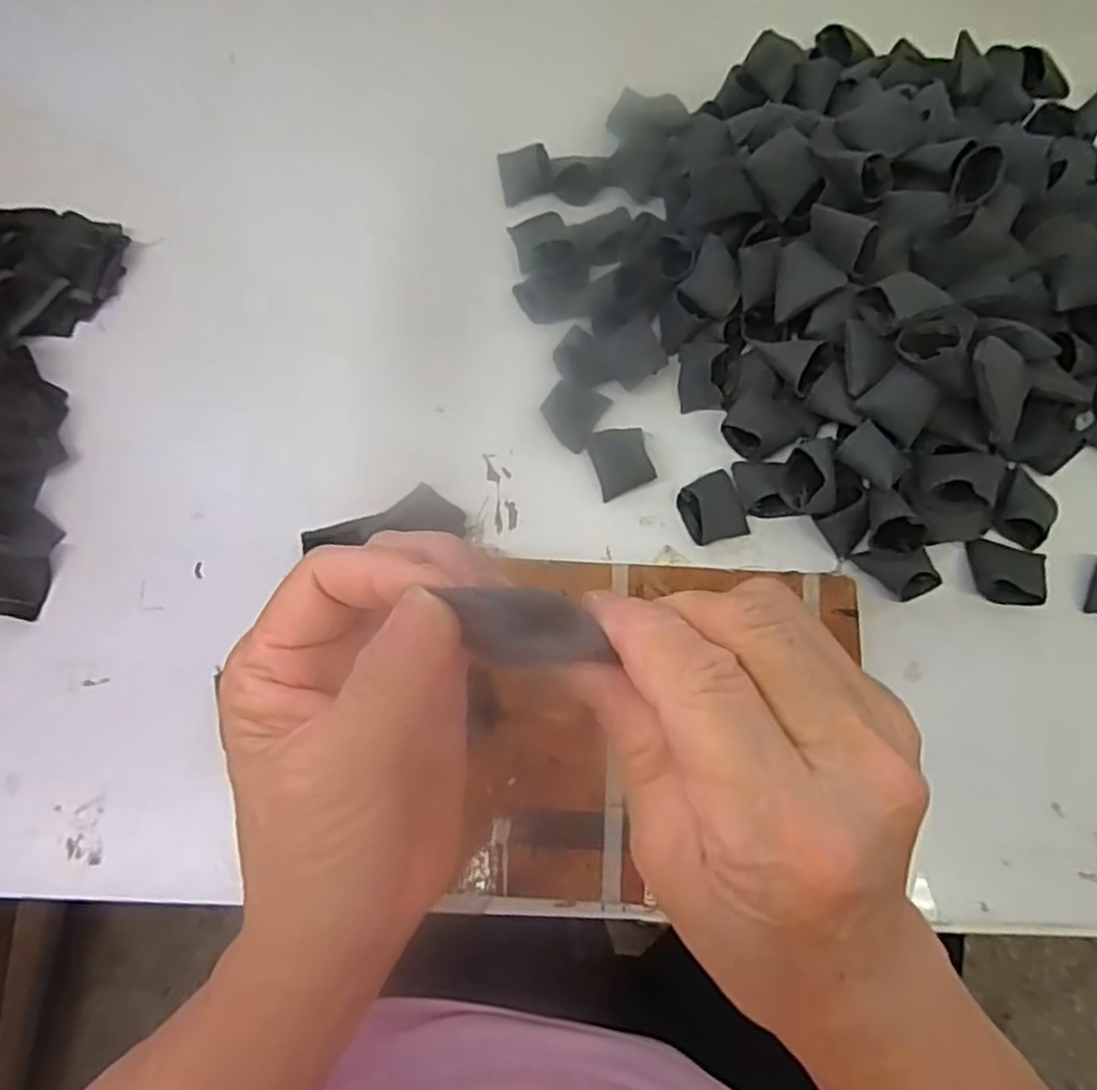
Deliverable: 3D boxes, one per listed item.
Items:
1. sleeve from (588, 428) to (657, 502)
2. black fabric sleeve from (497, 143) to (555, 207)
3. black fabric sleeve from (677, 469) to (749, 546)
[{"bbox_3d":[0.044,-0.053,0.434,0.032,0.010,0.041,-16,73,-4],"label":"sleeve"},{"bbox_3d":[-0.016,-0.262,0.499,0.035,0.015,0.040,-8,73,-2],"label":"black fabric sleeve"},{"bbox_3d":[0.096,-0.024,0.417,0.035,0.017,0.041,-16,73,-4],"label":"black fabric sleeve"}]

